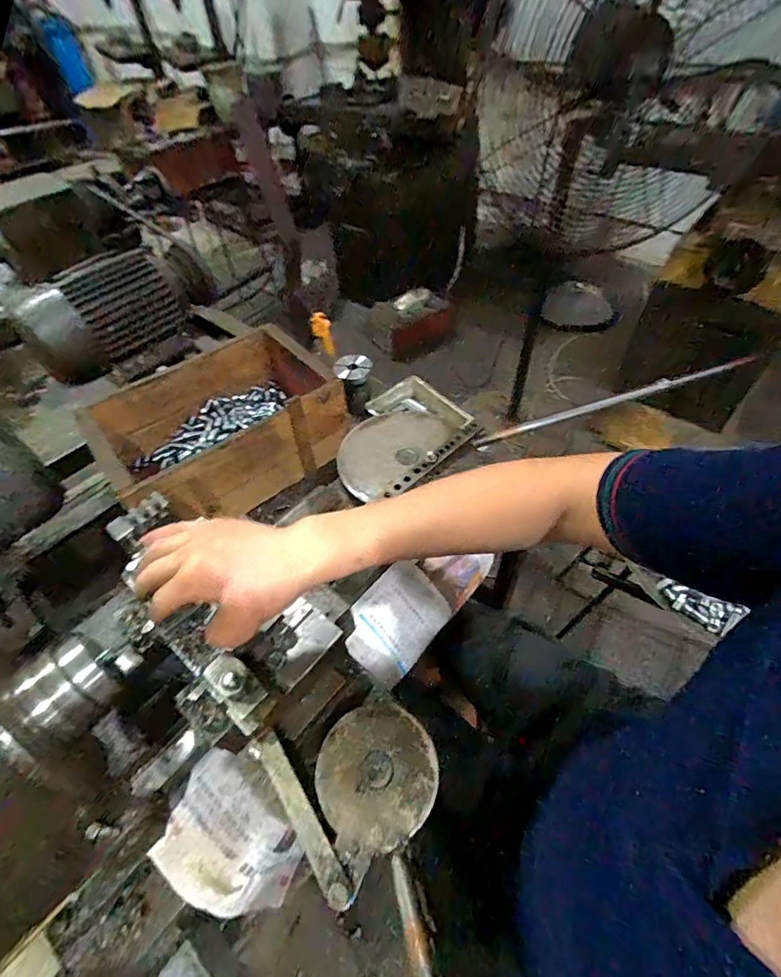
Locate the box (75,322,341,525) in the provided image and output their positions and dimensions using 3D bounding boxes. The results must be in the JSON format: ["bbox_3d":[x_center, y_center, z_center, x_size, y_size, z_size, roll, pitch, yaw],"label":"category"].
[{"bbox_3d":[-0.270,-0.104,0.758,0.354,0.136,0.257,-31,55,-20],"label":"box"}]

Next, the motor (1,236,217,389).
[{"bbox_3d":[-0.531,-0.347,0.889,0.158,0.167,0.258,27,57,23],"label":"motor"}]

